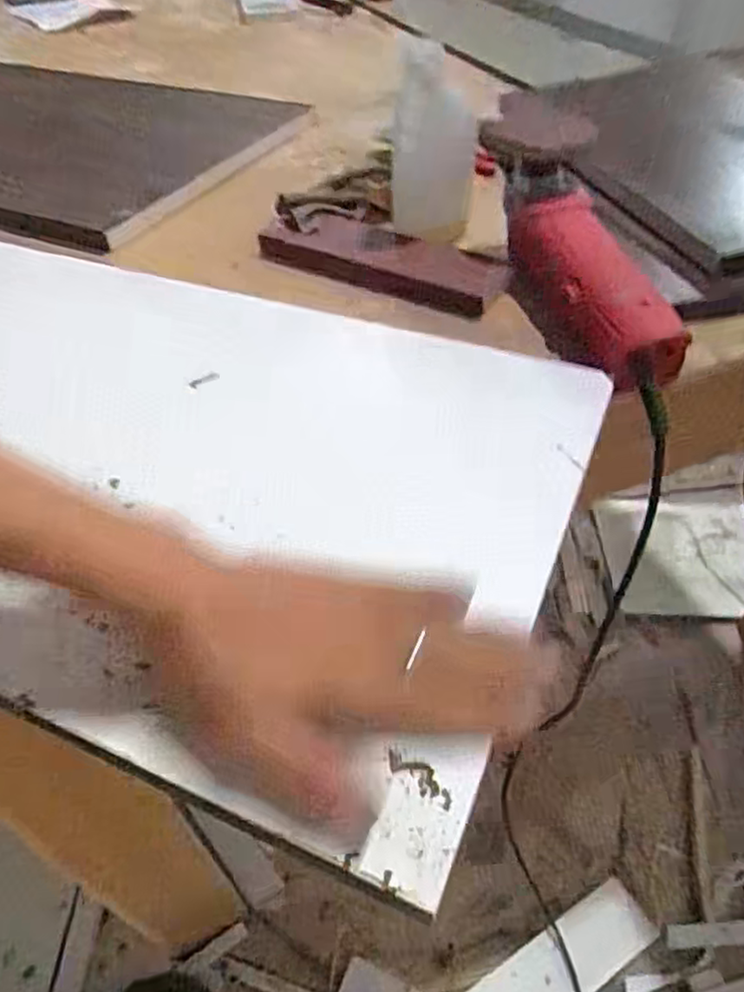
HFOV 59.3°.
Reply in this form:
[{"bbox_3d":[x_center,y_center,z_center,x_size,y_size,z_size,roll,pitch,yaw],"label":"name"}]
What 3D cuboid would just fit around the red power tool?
[{"bbox_3d":[0.165,-0.186,0.527,0.084,0.064,0.253,-7,48,-4],"label":"red power tool"}]

